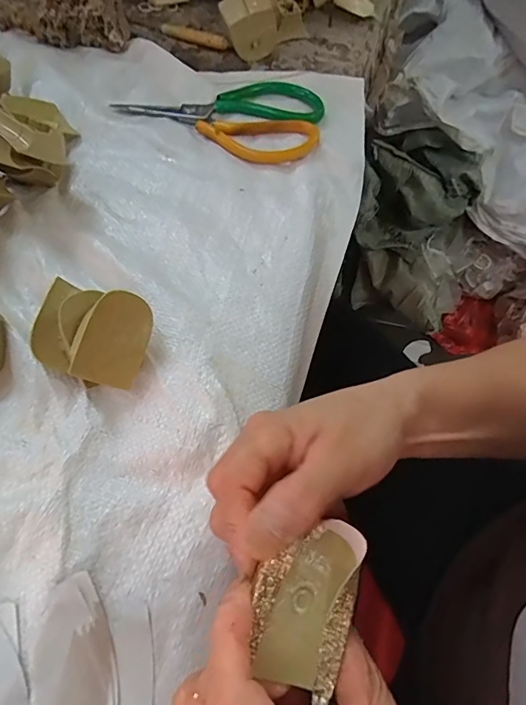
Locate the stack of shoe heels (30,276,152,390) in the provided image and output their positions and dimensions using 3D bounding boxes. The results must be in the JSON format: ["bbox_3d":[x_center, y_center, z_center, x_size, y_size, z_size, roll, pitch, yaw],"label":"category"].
[{"bbox_3d":[-0.110,-0.013,0.287,0.059,0.047,0.060,14,88,38],"label":"stack of shoe heels"}]

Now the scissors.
[{"bbox_3d":[-0.036,-0.226,0.416,0.182,0.012,0.098,19,63,6],"label":"scissors"}]

